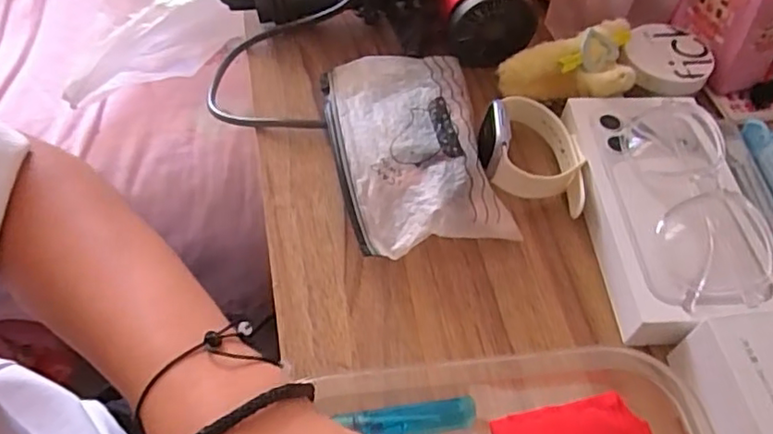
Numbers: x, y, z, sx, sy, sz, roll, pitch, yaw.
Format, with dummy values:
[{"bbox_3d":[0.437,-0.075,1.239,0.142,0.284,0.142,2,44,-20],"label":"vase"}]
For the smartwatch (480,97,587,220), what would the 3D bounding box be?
[{"bbox_3d":[0.094,-0.046,0.397,0.062,0.036,0.080,4,54,0],"label":"smartwatch"}]

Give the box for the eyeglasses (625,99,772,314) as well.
[{"bbox_3d":[0.183,-0.012,0.361,0.052,0.031,0.142,5,54,0],"label":"eyeglasses"}]

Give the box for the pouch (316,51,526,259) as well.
[{"bbox_3d":[0.015,-0.050,0.406,0.095,0.029,0.162,-8,55,-9],"label":"pouch"}]

